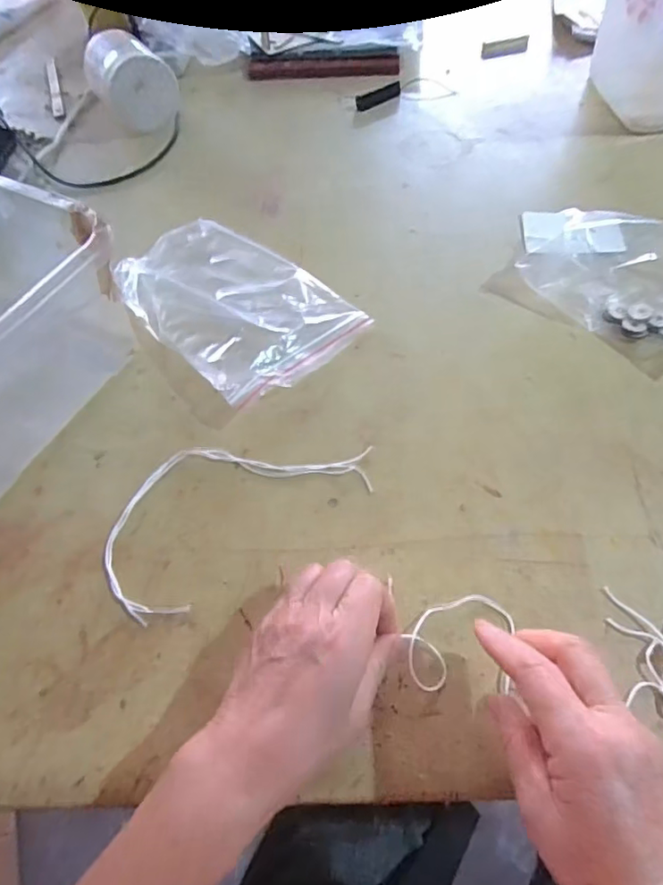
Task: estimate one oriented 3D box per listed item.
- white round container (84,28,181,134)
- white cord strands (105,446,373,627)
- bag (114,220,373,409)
[{"bbox_3d":[-0.249,-0.441,0.692,0.087,0.078,0.114,-34,61,-17],"label":"white round container"},{"bbox_3d":[-0.074,0.038,0.413,0.199,0.004,0.112,-33,60,-16],"label":"white cord strands"},{"bbox_3d":[-0.093,-0.126,0.500,0.209,0.040,0.139,38,67,25],"label":"bag"}]

